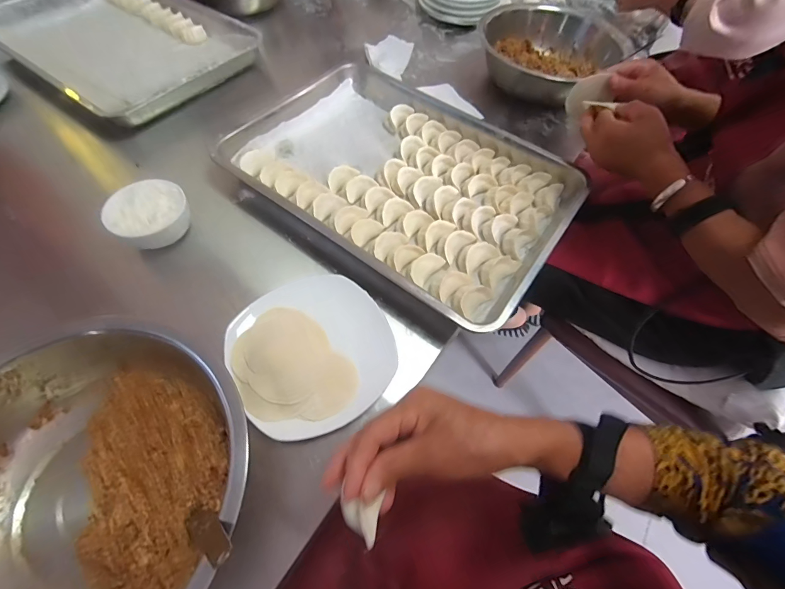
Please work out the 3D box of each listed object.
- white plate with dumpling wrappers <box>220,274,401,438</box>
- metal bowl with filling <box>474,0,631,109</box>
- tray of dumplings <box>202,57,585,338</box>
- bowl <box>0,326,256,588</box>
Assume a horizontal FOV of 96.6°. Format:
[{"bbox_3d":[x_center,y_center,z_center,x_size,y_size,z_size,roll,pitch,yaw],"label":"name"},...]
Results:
[{"bbox_3d":[-0.087,0.063,0.388,0.173,0.031,0.162,-18,63,-13],"label":"white plate with dumpling wrappers"},{"bbox_3d":[0.312,-0.481,0.706,0.259,0.104,0.214,-24,65,-16],"label":"metal bowl with filling"},{"bbox_3d":[0.017,-0.188,0.544,0.479,0.051,0.350,34,64,15],"label":"tray of dumplings"},{"bbox_3d":[-0.263,0.177,0.302,0.254,0.088,0.257,2,60,-3],"label":"bowl"}]

